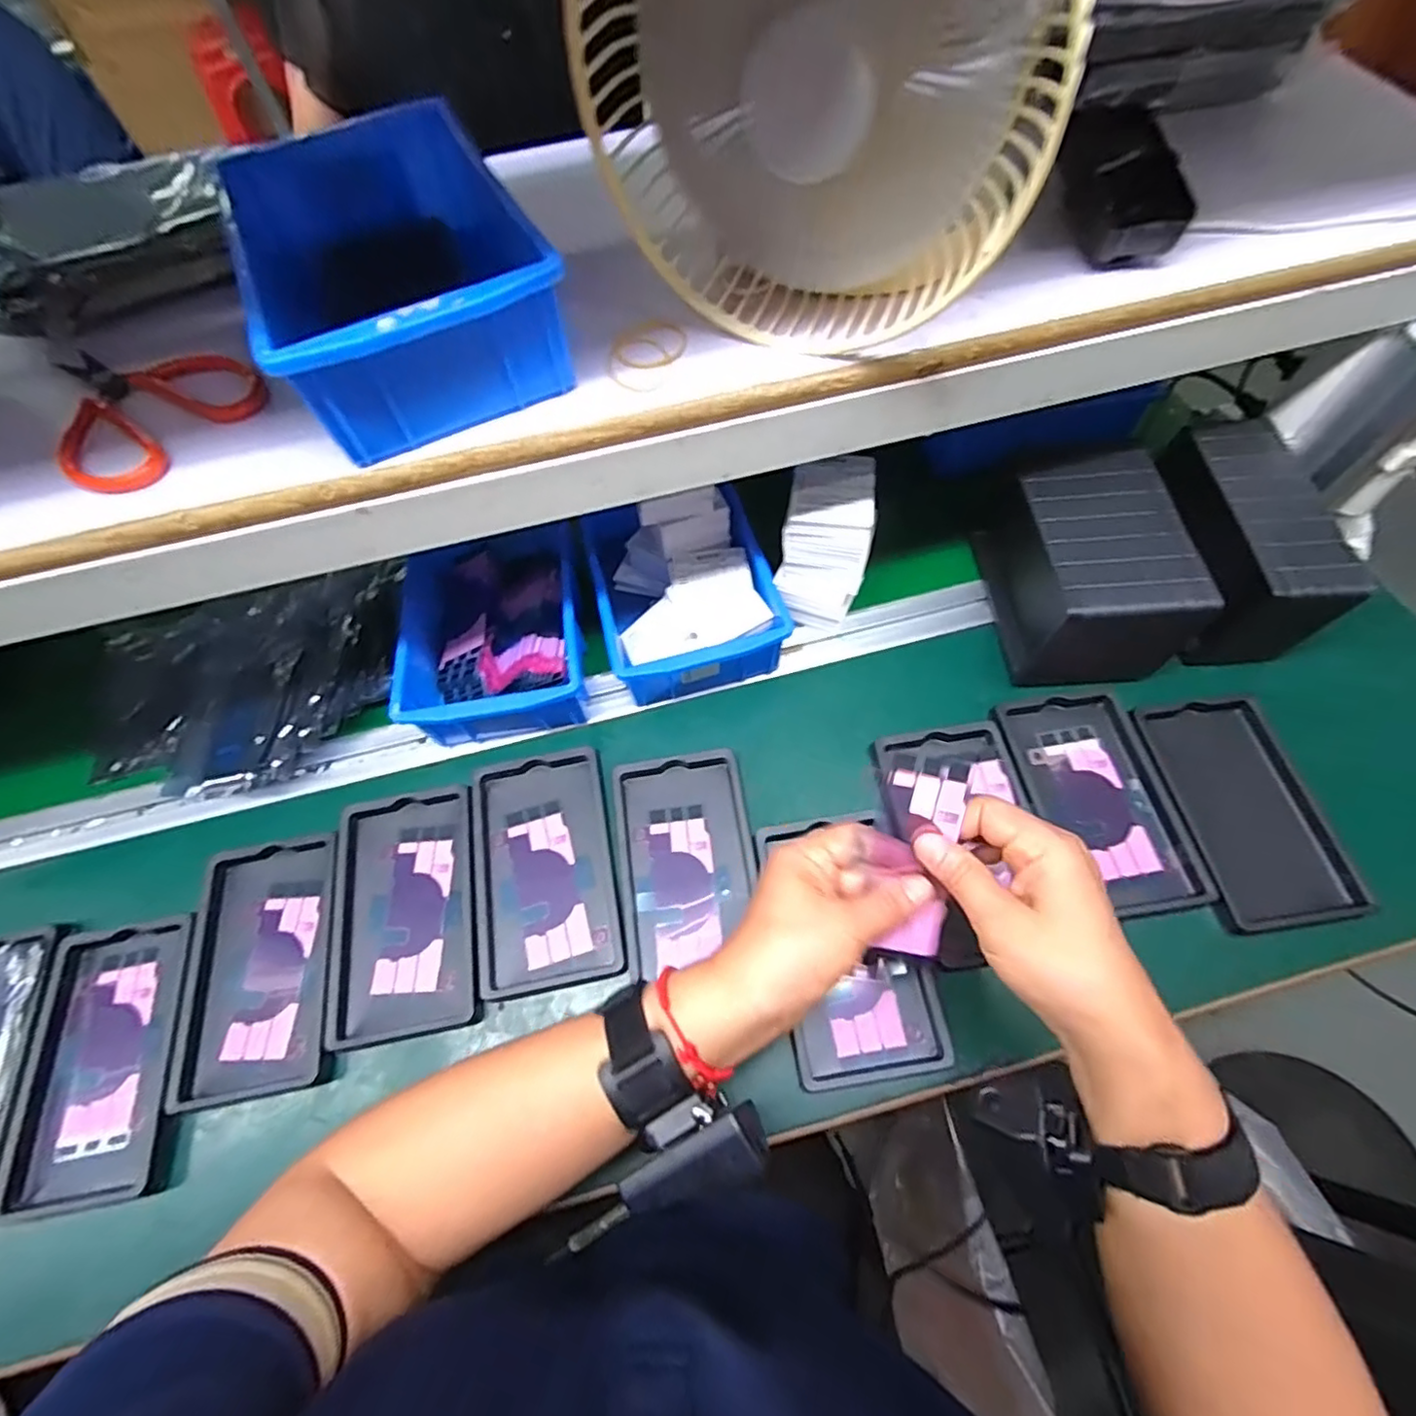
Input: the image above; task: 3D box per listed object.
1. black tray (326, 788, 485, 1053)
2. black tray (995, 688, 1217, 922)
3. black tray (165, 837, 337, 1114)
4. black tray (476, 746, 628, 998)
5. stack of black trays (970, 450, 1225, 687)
[{"bbox_3d":[-0.206,0.137,0.432,0.097,0.023,0.157,-12,62,-2],"label":"black tray"},{"bbox_3d":[0.276,0.066,0.449,0.095,0.021,0.156,-8,62,0],"label":"black tray"},{"bbox_3d":[-0.298,0.170,0.420,0.099,0.025,0.153,-13,62,-3],"label":"black tray"},{"bbox_3d":[-0.113,0.110,0.439,0.094,0.020,0.158,-12,62,-2],"label":"black tray"},{"bbox_3d":[0.285,-0.113,0.477,0.105,0.085,0.166,-2,63,2],"label":"stack of black trays"}]

